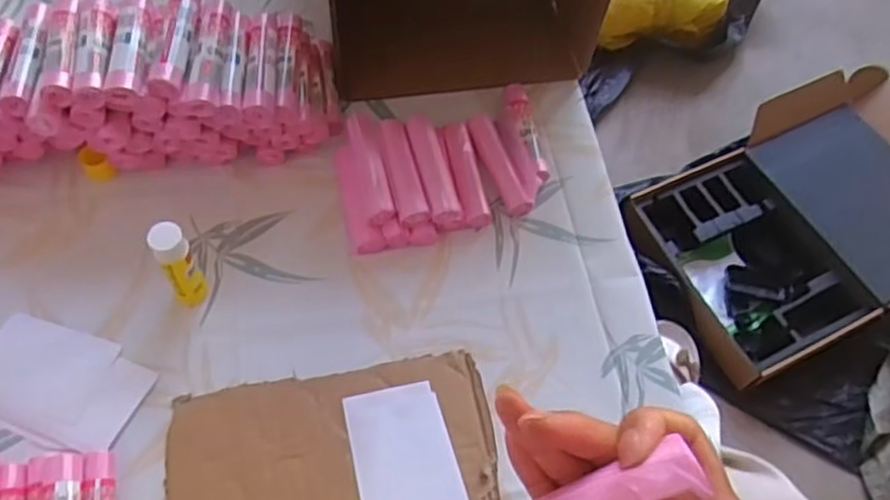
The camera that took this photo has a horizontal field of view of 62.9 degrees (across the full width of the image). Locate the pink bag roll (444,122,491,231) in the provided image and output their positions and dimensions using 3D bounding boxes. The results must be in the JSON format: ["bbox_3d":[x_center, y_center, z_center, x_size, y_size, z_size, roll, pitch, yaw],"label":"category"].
[{"bbox_3d":[0.021,-0.079,0.774,0.030,0.022,0.123,-11,62,-9],"label":"pink bag roll"}]

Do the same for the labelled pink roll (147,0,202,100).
[{"bbox_3d":[-0.247,-0.195,0.671,0.029,0.022,0.119,3,61,-1],"label":"labelled pink roll"}]

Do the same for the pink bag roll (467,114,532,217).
[{"bbox_3d":[0.056,-0.092,0.783,0.027,0.024,0.125,-17,63,-12],"label":"pink bag roll"}]

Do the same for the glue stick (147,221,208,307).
[{"bbox_3d":[-0.234,0.015,0.644,0.030,0.105,0.027,-30,67,-18],"label":"glue stick"}]

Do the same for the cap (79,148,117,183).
[{"bbox_3d":[-0.345,-0.085,0.720,0.025,0.036,0.022,-35,68,-20],"label":"cap"}]

